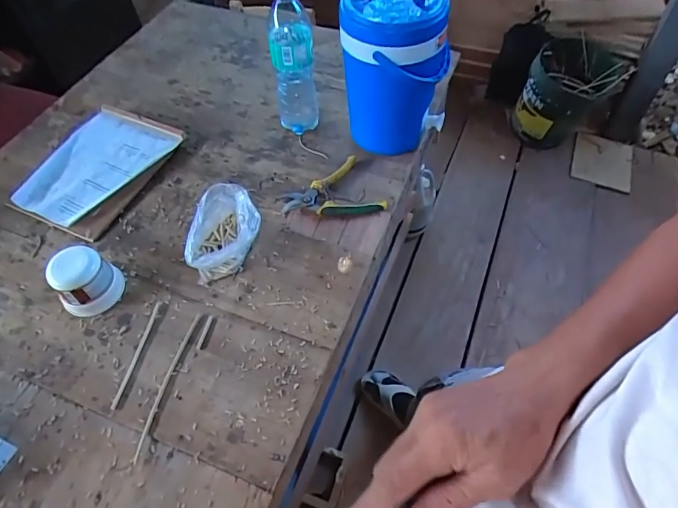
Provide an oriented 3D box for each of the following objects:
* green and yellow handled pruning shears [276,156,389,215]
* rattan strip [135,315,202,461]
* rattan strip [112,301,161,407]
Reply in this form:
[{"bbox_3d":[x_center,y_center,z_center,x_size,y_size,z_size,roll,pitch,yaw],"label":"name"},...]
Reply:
[{"bbox_3d":[-0.015,-0.096,0.792,0.157,0.024,0.119,-26,59,-14],"label":"green and yellow handled pruning shears"},{"bbox_3d":[-0.240,0.178,0.633,0.014,0.005,0.209,11,57,9],"label":"rattan strip"},{"bbox_3d":[-0.291,0.142,0.655,0.010,0.004,0.162,8,57,8],"label":"rattan strip"}]

